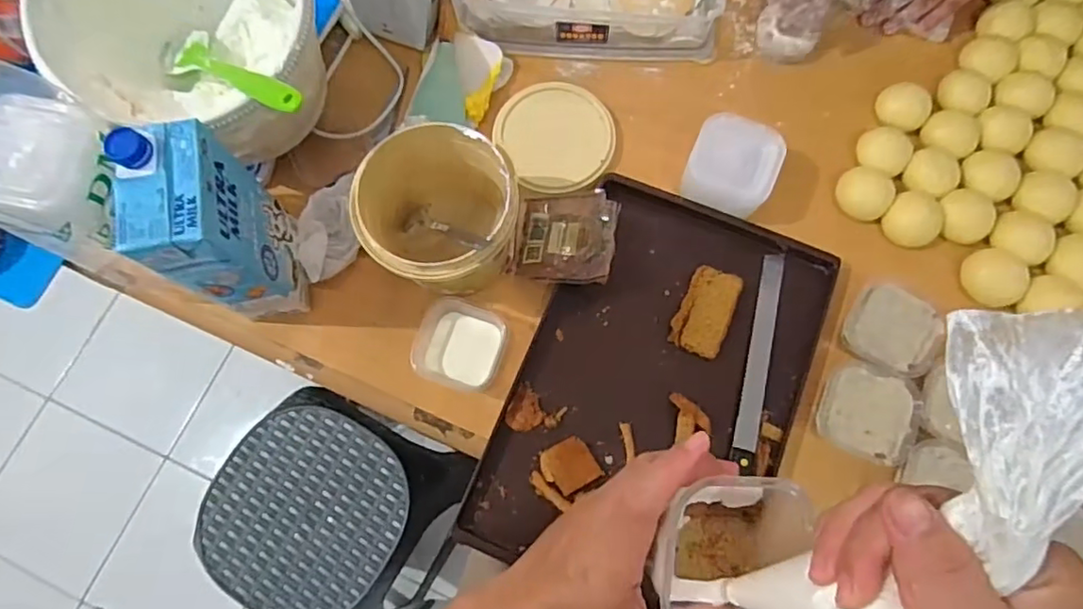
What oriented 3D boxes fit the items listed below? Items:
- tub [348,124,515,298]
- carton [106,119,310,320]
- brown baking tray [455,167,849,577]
[{"bbox_3d":[-0.085,-0.071,0.541,0.126,0.110,0.122,0,74,1],"label":"tub"},{"bbox_3d":[-0.258,-0.054,0.505,0.061,0.200,0.102,-11,74,-2],"label":"carton"},{"bbox_3d":[0.107,0.074,0.564,0.236,0.021,0.372,23,76,7],"label":"brown baking tray"}]

